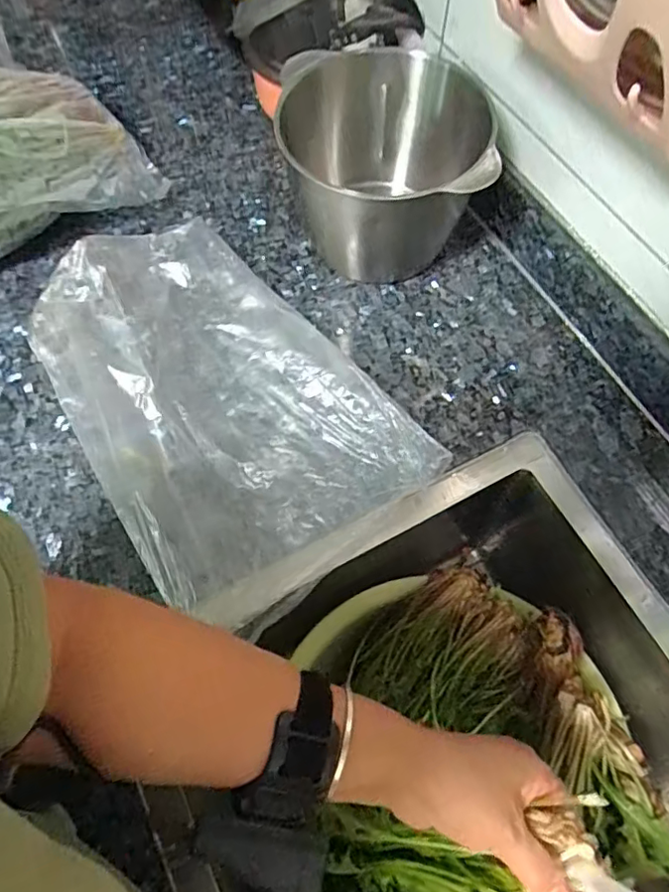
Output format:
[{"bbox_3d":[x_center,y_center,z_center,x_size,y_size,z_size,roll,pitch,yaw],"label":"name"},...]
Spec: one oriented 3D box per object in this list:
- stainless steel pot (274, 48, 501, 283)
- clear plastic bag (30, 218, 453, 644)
[{"bbox_3d":[0.044,-0.252,0.530,0.176,0.149,0.167,0,66,0],"label":"stainless steel pot"},{"bbox_3d":[-0.105,-0.040,0.483,0.233,0.068,0.343,-38,71,-15],"label":"clear plastic bag"}]

